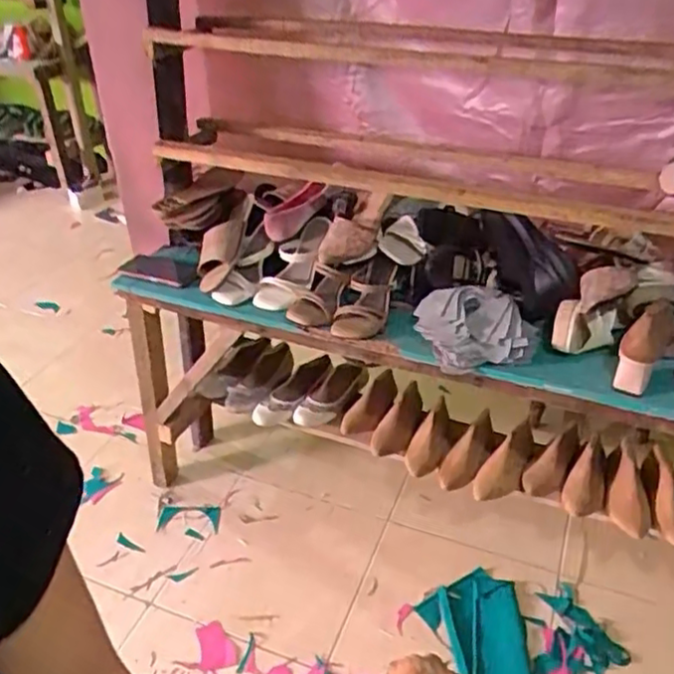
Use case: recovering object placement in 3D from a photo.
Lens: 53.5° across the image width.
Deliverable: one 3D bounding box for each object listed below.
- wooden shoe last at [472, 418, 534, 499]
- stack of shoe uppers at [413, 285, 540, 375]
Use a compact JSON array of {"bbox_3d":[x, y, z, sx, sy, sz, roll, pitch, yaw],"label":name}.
[{"bbox_3d":[0.366,0.269,1.434,0.089,0.071,0.224,17,38,23],"label":"wooden shoe last"},{"bbox_3d":[0.245,-0.016,1.150,0.188,0.066,0.175,-8,36,-11],"label":"stack of shoe uppers"}]

